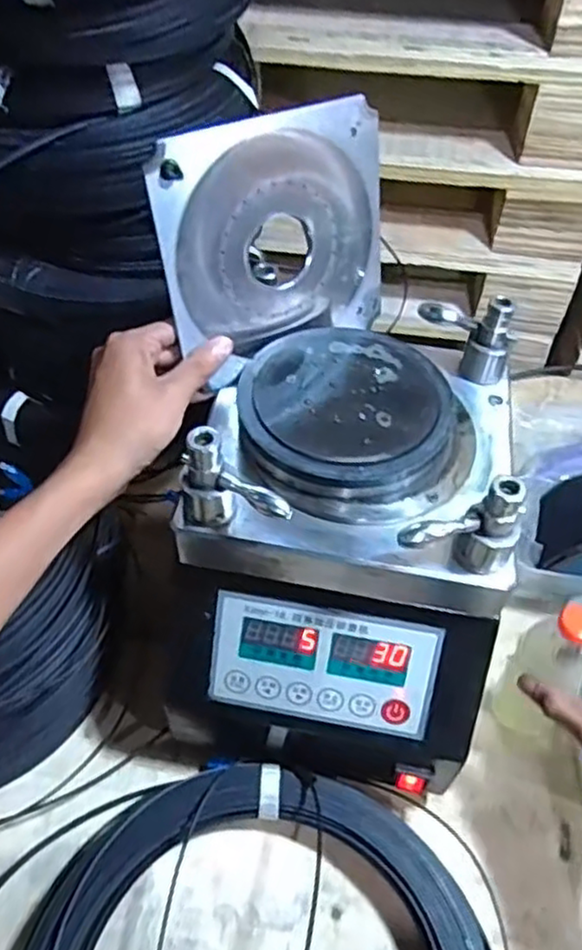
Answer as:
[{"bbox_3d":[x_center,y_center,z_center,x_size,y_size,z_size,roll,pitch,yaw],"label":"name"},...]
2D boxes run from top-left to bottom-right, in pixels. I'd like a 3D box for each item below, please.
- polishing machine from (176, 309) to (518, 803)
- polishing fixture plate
[{"bbox_3d":[0.041,0.050,0.518,0.211,0.237,0.264,9,51,6],"label":"polishing machine"},{"bbox_3d":[-0.007,-0.159,0.482,0.172,0.169,0.009,-24,42,-21],"label":"polishing fixture plate"}]

